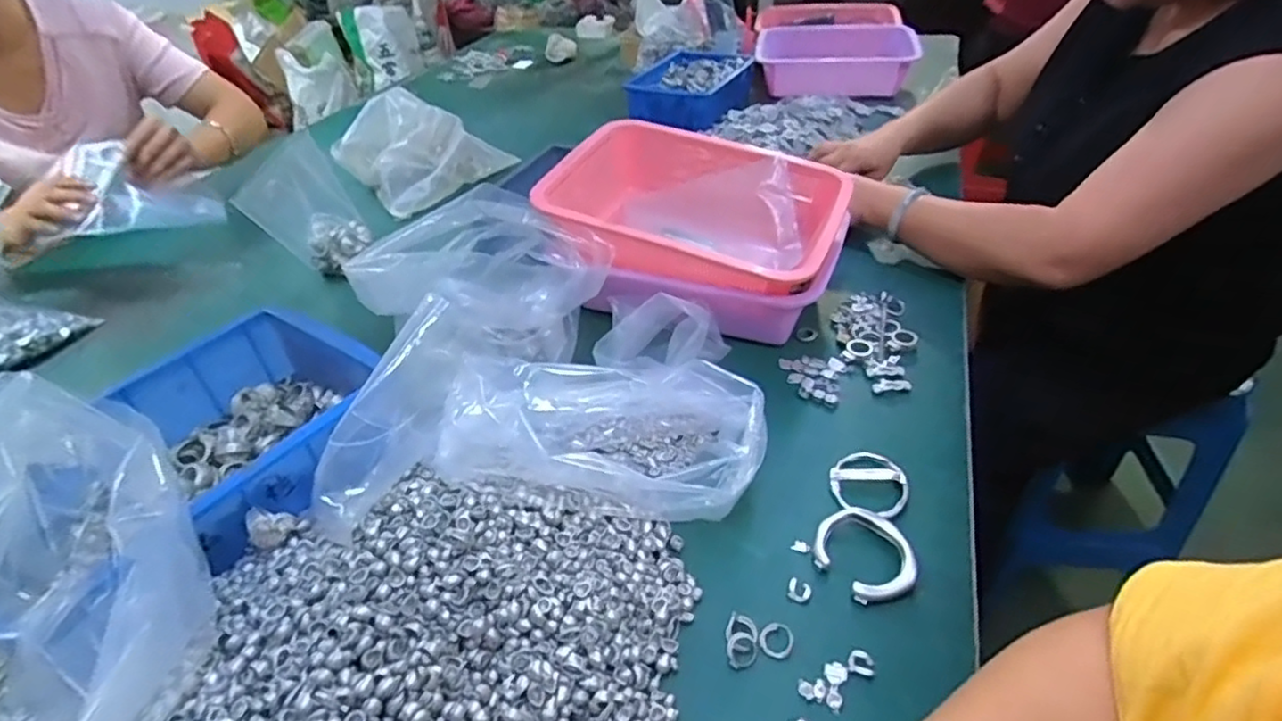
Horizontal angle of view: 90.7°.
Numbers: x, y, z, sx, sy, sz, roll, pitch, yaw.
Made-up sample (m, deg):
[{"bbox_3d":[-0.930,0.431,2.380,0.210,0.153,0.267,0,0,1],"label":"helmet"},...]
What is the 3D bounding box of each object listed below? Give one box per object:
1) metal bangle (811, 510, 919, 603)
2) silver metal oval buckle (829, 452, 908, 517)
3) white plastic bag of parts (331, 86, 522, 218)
[{"bbox_3d":[0.166,0.140,0.463,0.067,0.017,0.071,-3,39,2],"label":"metal bangle"},{"bbox_3d":[0.184,0.097,0.508,0.059,0.012,0.063,-10,39,-7],"label":"silver metal oval buckle"},{"bbox_3d":[-0.340,-0.336,0.989,0.166,0.114,0.209,25,48,32],"label":"white plastic bag of parts"}]

